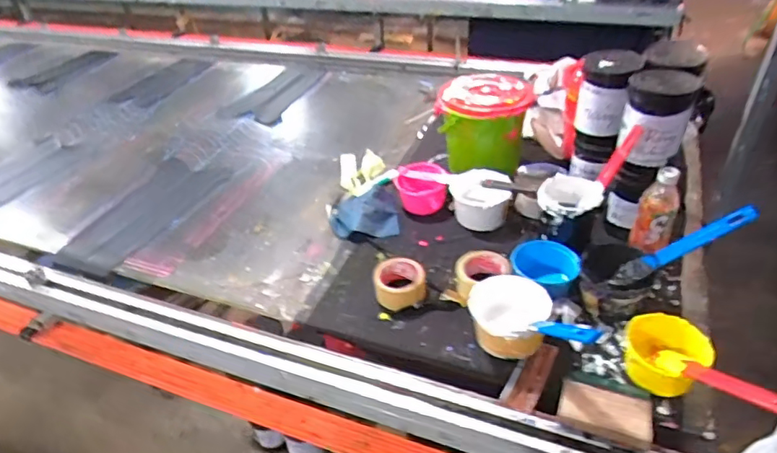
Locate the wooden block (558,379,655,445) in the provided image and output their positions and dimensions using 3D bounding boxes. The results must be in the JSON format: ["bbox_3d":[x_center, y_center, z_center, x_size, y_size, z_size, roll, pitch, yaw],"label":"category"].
[{"bbox_3d":[0.305,0.263,0.756,0.121,0.021,0.074,12,40,20],"label":"wooden block"}]

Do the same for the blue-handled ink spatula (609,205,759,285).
[{"bbox_3d":[0.483,0.036,0.880,0.236,0.044,0.033,-33,34,25],"label":"blue-handled ink spatula"}]

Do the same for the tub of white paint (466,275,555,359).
[{"bbox_3d":[0.199,0.151,0.889,0.128,0.081,0.123,-3,37,2],"label":"tub of white paint"}]

